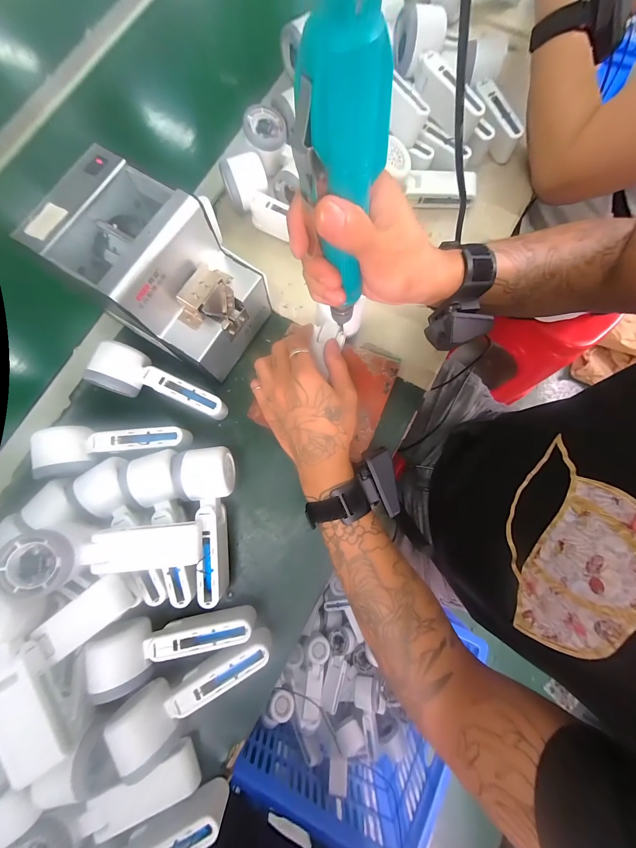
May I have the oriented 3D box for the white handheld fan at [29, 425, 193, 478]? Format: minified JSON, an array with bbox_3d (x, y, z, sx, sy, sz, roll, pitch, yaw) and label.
[{"bbox_3d":[-0.235,0.027,0.336,0.156,0.047,0.058,-5,79,0],"label":"white handheld fan"}]

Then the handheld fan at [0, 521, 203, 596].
[{"bbox_3d":[-0.206,0.128,0.292,0.167,0.049,0.053,0,79,-16],"label":"handheld fan"}]

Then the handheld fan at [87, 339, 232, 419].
[{"bbox_3d":[-0.189,-0.043,0.346,0.157,0.047,0.058,25,81,5],"label":"handheld fan"}]

